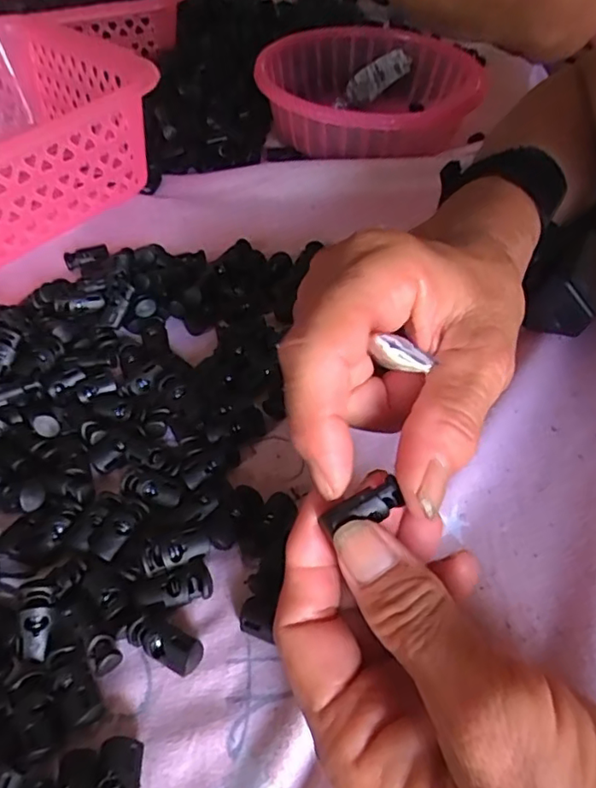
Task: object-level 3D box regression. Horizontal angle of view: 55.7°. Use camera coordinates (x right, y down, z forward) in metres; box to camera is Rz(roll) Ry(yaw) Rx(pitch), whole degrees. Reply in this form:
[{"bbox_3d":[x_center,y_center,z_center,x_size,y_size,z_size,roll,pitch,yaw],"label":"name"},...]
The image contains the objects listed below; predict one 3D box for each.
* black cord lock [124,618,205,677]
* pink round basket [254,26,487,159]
[{"bbox_3d":[-0.049,0.091,0.205,0.028,0.012,0.011,19,52,17],"label":"black cord lock"},{"bbox_3d":[0.045,-0.235,0.445,0.144,0.049,0.165,-2,49,0],"label":"pink round basket"}]

